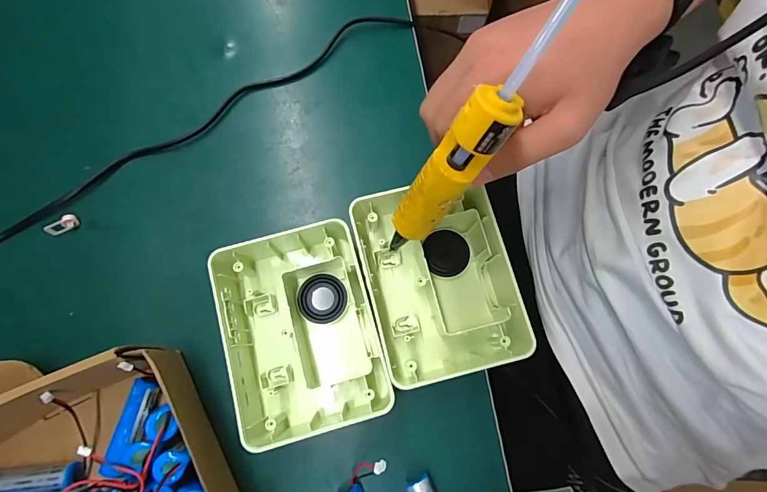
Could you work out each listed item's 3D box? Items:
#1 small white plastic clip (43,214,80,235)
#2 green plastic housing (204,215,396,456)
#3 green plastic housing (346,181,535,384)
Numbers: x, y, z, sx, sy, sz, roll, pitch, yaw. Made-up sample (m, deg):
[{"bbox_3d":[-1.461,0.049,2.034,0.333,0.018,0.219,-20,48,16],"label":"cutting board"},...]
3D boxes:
[{"bbox_3d":[-0.268,-0.018,0.338,0.023,0.007,0.011,-32,80,-9],"label":"small white plastic clip"},{"bbox_3d":[-0.063,0.062,0.304,0.108,0.047,0.145,-15,78,-5],"label":"green plastic housing"},{"bbox_3d":[0.045,0.025,0.314,0.112,0.048,0.143,-13,77,-5],"label":"green plastic housing"}]

